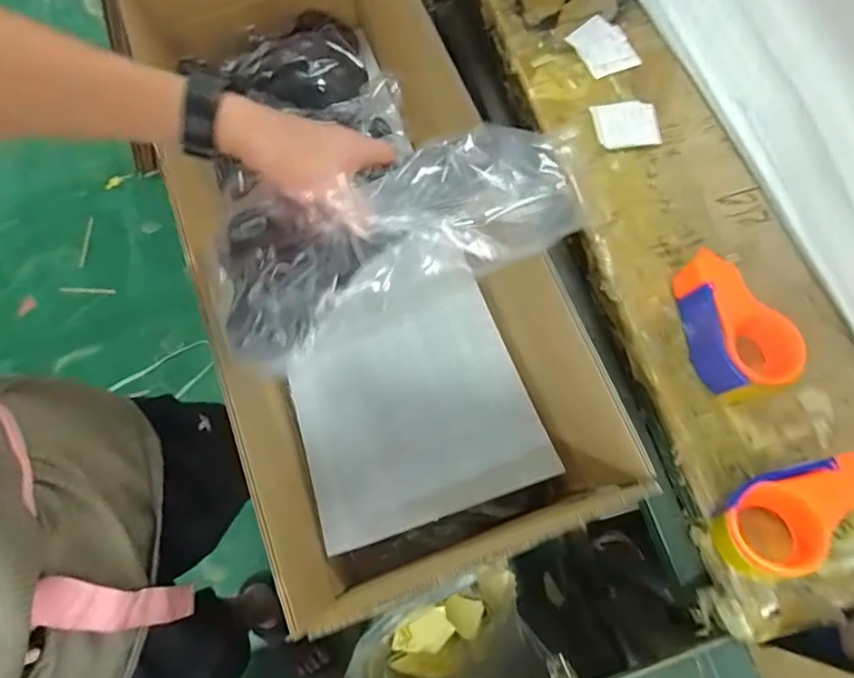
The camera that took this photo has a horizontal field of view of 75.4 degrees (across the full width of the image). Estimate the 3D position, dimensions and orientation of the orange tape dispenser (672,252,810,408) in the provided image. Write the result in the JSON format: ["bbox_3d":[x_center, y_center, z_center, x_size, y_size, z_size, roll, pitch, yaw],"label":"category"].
[{"bbox_3d":[0.328,-0.010,0.607,0.079,0.066,0.165,-30,75,-8],"label":"orange tape dispenser"}]

